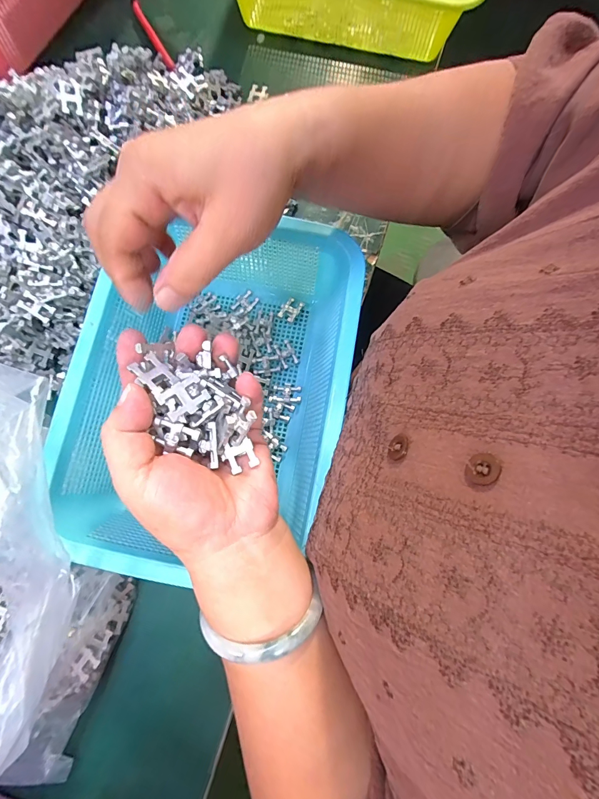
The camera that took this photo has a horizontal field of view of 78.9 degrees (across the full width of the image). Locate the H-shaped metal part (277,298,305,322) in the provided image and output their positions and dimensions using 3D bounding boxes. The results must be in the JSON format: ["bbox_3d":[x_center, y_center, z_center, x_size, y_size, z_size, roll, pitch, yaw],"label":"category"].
[{"bbox_3d":[-0.009,-0.083,0.334,0.018,0.008,0.023,31,80,5],"label":"H-shaped metal part"}]

